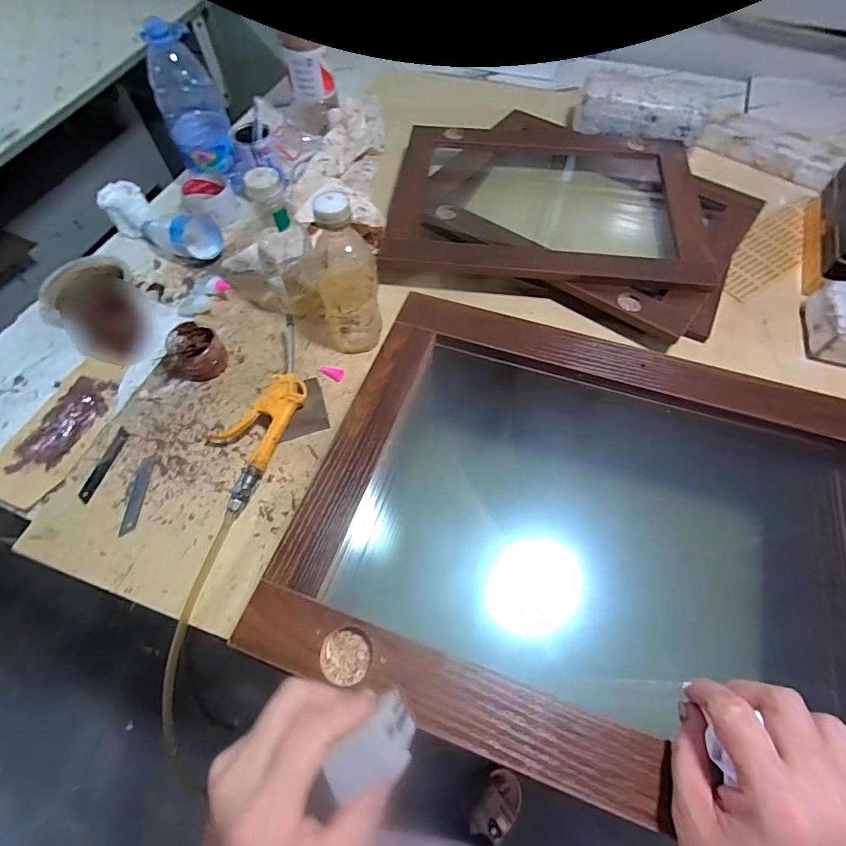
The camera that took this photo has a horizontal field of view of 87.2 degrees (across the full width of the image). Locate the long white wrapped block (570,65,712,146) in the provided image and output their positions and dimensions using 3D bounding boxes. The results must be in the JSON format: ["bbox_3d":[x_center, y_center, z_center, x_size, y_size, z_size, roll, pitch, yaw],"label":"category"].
[{"bbox_3d":[0.387,-0.559,0.799,0.218,0.081,0.104,12,62,8],"label":"long white wrapped block"}]

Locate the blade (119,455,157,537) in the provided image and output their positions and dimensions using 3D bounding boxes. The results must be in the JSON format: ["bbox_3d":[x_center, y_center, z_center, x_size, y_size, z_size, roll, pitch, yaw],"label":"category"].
[{"bbox_3d":[-0.339,0.084,0.529,0.018,0.004,0.097,-1,60,-1],"label":"blade"}]

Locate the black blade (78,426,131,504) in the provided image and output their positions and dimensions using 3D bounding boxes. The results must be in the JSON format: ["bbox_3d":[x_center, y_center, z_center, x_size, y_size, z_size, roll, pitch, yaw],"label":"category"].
[{"bbox_3d":[-0.392,0.050,0.548,0.017,0.004,0.097,12,61,7],"label":"black blade"}]

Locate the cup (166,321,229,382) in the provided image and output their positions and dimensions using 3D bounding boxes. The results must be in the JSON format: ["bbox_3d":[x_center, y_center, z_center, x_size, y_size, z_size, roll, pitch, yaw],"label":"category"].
[{"bbox_3d":[-0.306,-0.094,0.601,0.068,0.054,0.069,0,60,0],"label":"cup"}]

